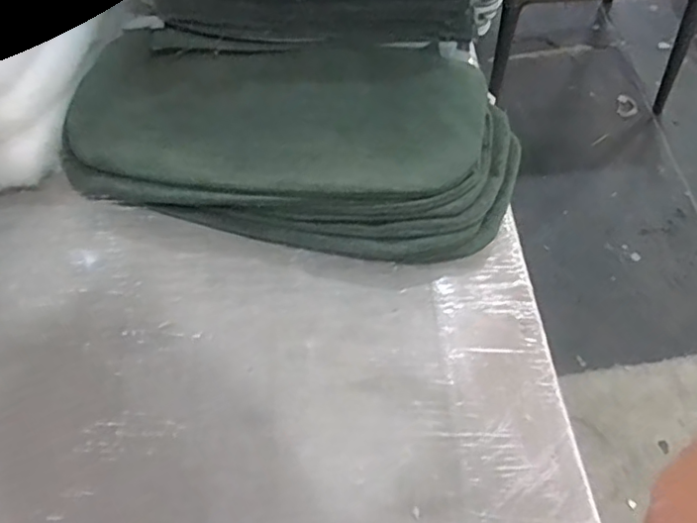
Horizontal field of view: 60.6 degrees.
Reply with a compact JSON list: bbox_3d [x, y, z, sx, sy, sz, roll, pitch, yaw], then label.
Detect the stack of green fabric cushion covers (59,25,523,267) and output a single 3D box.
[{"bbox_3d":[-0.065,-0.146,0.680,0.499,0.061,0.279,10,60,9],"label":"stack of green fabric cushion covers"}]

